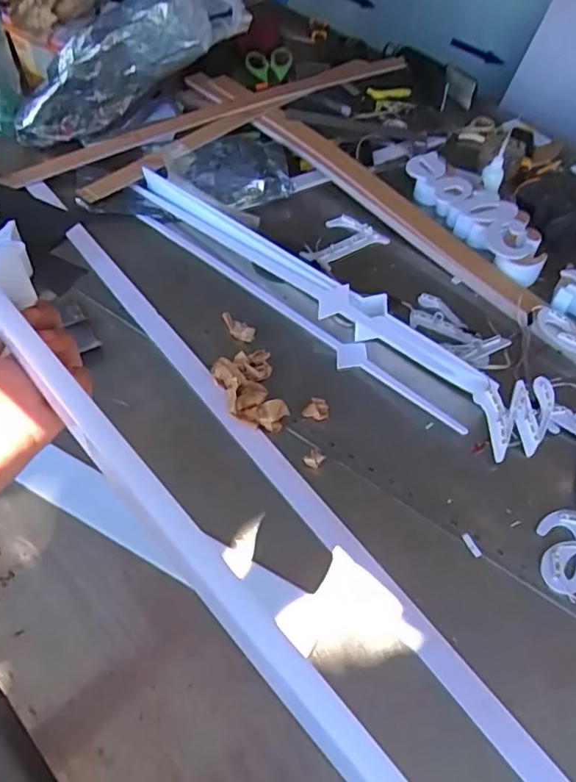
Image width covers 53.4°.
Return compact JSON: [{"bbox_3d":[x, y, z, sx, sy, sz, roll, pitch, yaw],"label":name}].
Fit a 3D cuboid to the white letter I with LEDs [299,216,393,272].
[{"bbox_3d":[0.075,-0.226,0.851,0.140,0.022,0.072,-27,60,-23],"label":"white letter I with LEDs"}]

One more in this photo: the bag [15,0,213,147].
[{"bbox_3d":[-0.283,-0.530,0.937,0.346,0.127,0.150,-26,51,20],"label":"bag"}]

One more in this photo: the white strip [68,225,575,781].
[{"bbox_3d":[0.018,0.099,0.584,0.042,0.023,0.982,-30,61,-24],"label":"white strip"}]

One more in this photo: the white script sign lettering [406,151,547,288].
[{"bbox_3d":[0.297,-0.274,0.879,0.107,0.039,0.295,-19,57,-18],"label":"white script sign lettering"}]

